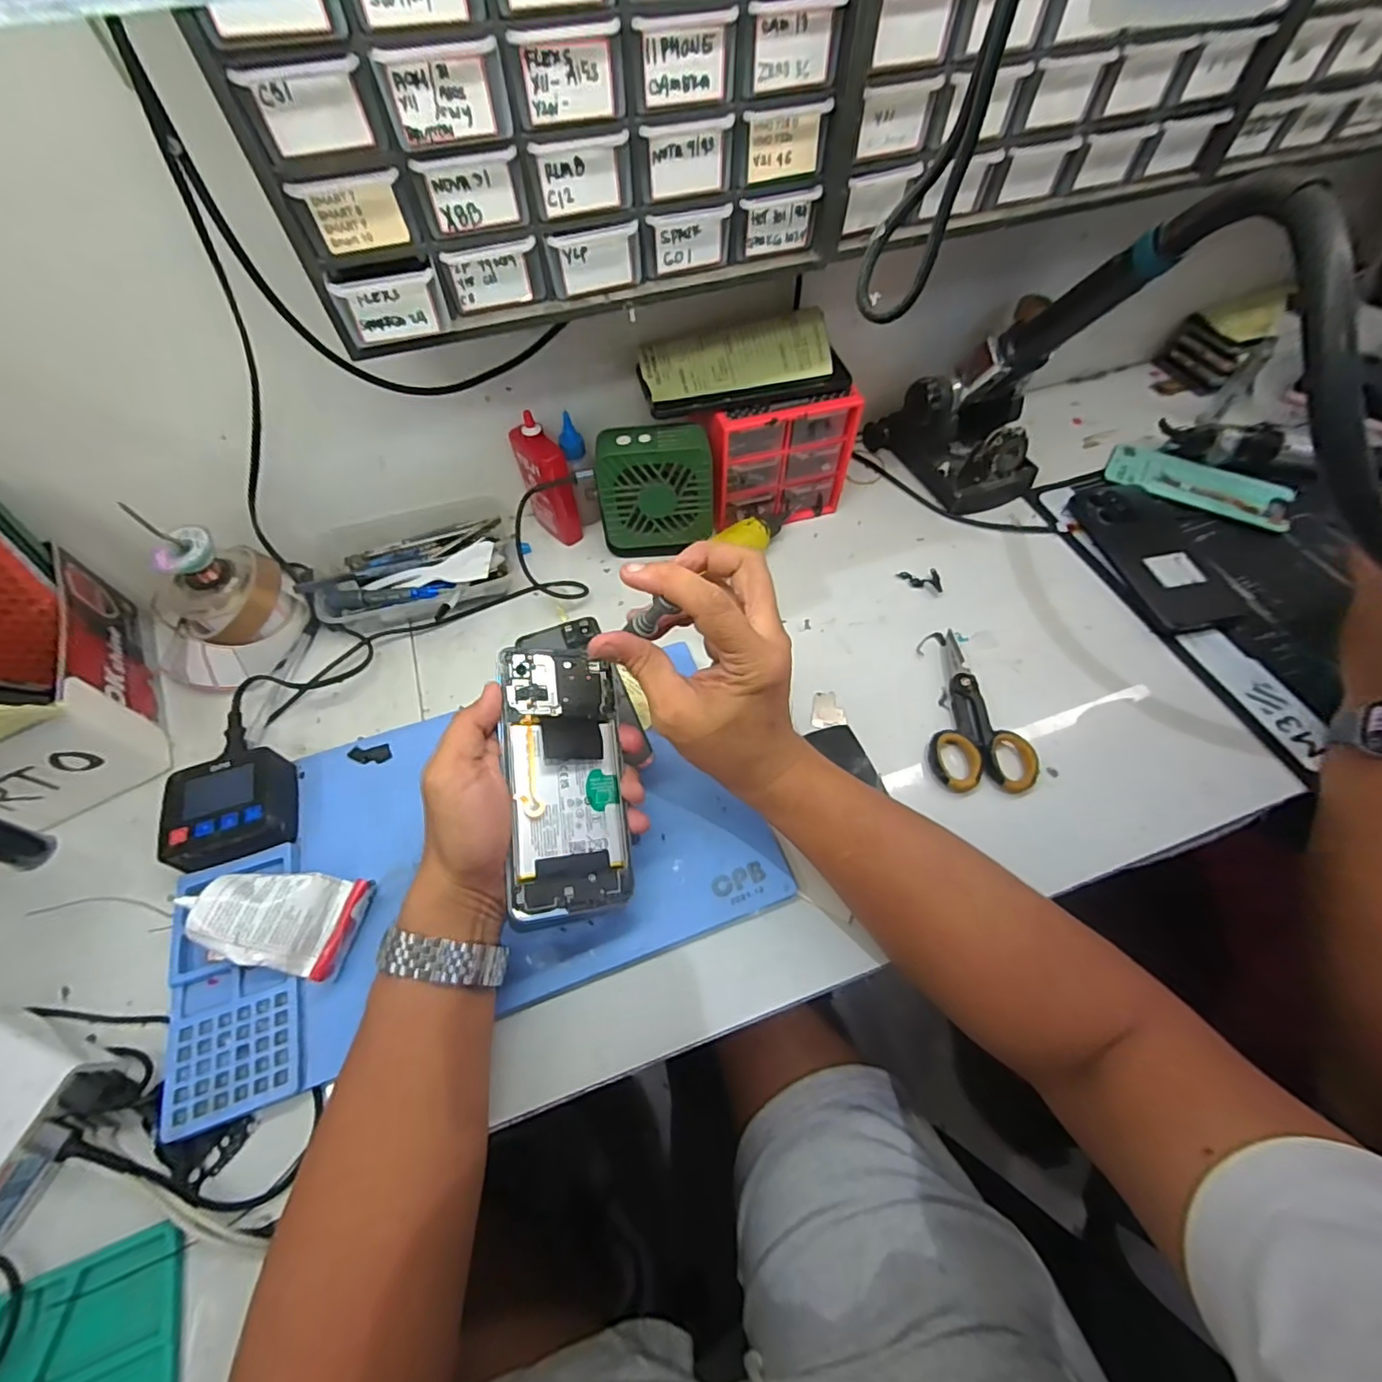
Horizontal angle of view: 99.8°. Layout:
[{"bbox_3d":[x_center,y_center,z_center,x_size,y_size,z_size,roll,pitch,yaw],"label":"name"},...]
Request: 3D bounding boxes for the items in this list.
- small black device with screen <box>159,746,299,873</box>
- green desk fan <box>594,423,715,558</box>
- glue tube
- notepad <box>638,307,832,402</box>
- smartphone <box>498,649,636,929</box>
[{"bbox_3d":[-0.323,0.081,0.409,0.071,0.030,0.078,-16,61,-8],"label":"small black device with screen"},{"bbox_3d":[-0.031,-0.174,0.522,0.100,0.113,0.041,-3,60,-1],"label":"green desk fan"},{"bbox_3d":[-0.256,0.140,0.364,0.092,0.039,0.058,9,60,6],"label":"glue tube"},{"bbox_3d":[0.037,-0.281,0.482,0.152,0.033,0.061,-12,60,-6],"label":"notepad"},{"bbox_3d":[-0.073,0.052,0.355,0.072,0.013,0.164,-2,74,-28],"label":"smartphone"}]

